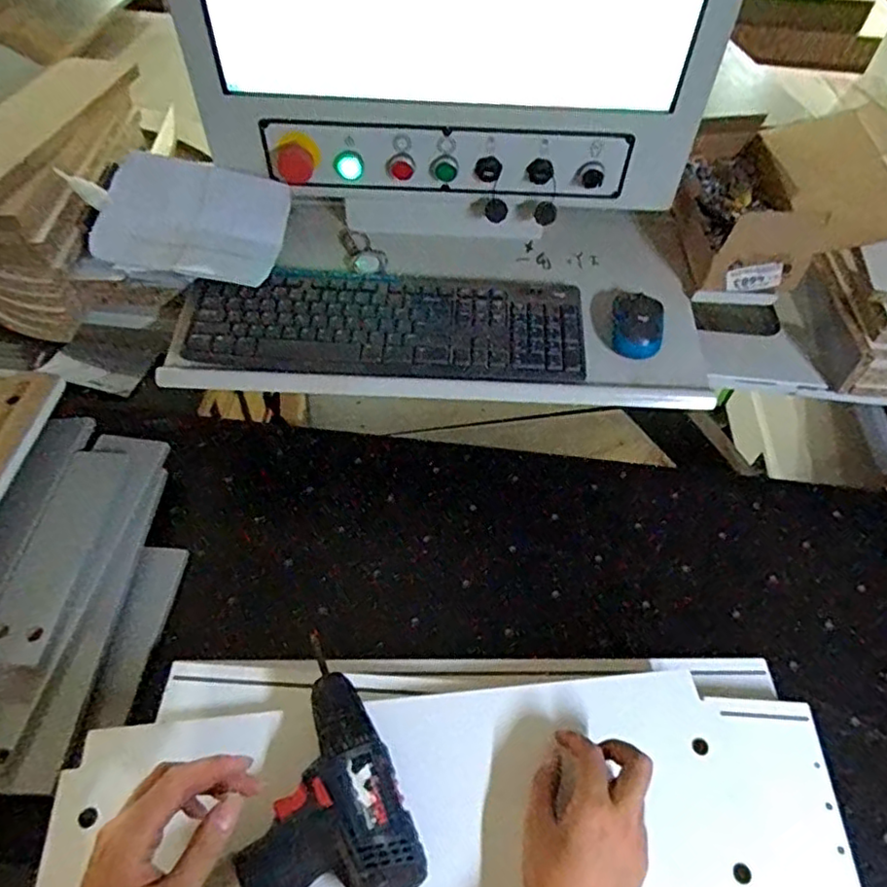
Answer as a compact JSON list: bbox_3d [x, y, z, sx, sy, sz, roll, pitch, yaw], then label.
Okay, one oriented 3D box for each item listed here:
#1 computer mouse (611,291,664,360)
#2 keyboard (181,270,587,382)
[{"bbox_3d":[0.222,-0.138,0.727,0.058,0.035,0.080,14,53,8],"label":"computer mouse"},{"bbox_3d":[-0.062,-0.133,0.714,0.433,0.033,0.137,2,52,-2],"label":"keyboard"}]

